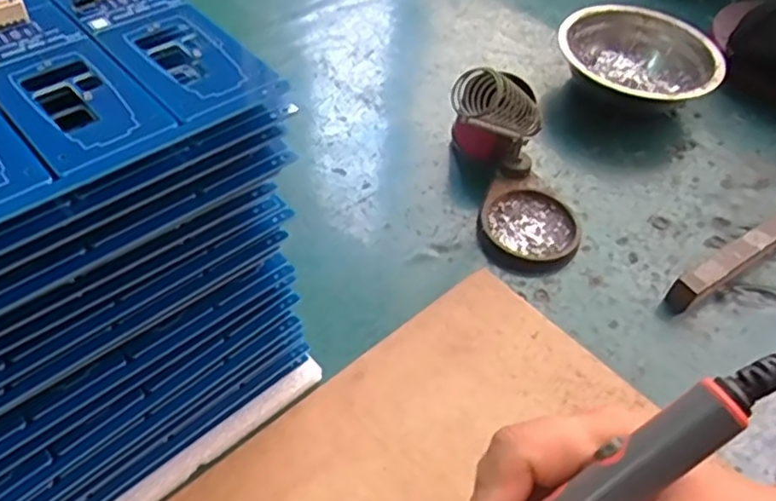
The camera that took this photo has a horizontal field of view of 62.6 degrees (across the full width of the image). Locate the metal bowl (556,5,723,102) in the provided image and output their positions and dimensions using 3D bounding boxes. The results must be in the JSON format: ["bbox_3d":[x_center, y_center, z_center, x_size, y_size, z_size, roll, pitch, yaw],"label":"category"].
[{"bbox_3d":[0.200,-0.148,0.521,0.115,0.051,0.118,3,50,-4],"label":"metal bowl"}]

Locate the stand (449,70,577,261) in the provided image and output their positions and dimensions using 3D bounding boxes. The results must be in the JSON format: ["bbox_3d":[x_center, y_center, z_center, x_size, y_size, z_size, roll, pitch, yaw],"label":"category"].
[{"bbox_3d":[0.089,-0.059,0.407,0.100,0.100,0.067,33,55,19],"label":"stand"}]

